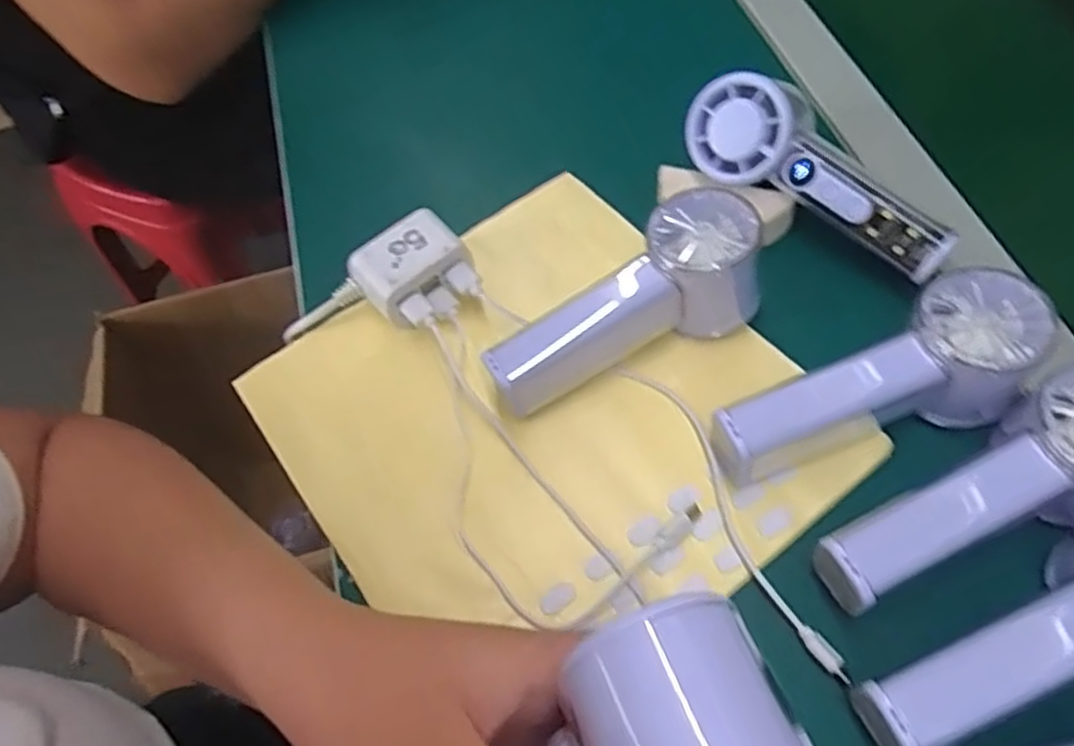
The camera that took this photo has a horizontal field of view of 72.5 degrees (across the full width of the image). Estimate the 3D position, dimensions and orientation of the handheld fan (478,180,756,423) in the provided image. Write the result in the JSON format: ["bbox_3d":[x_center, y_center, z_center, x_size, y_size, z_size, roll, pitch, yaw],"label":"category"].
[{"bbox_3d":[0.045,-0.031,0.378,0.147,0.054,0.054,-33,61,1],"label":"handheld fan"}]

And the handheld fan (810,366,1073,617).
[{"bbox_3d":[0.192,0.053,0.313,0.152,0.049,0.050,-29,61,2],"label":"handheld fan"}]

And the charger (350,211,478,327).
[{"bbox_3d":[-0.071,-0.057,0.419,0.059,0.042,0.041,-36,63,-16],"label":"charger"}]

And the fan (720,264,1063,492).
[{"bbox_3d":[0.157,0.009,0.343,0.150,0.058,0.052,-26,60,7],"label":"fan"}]

